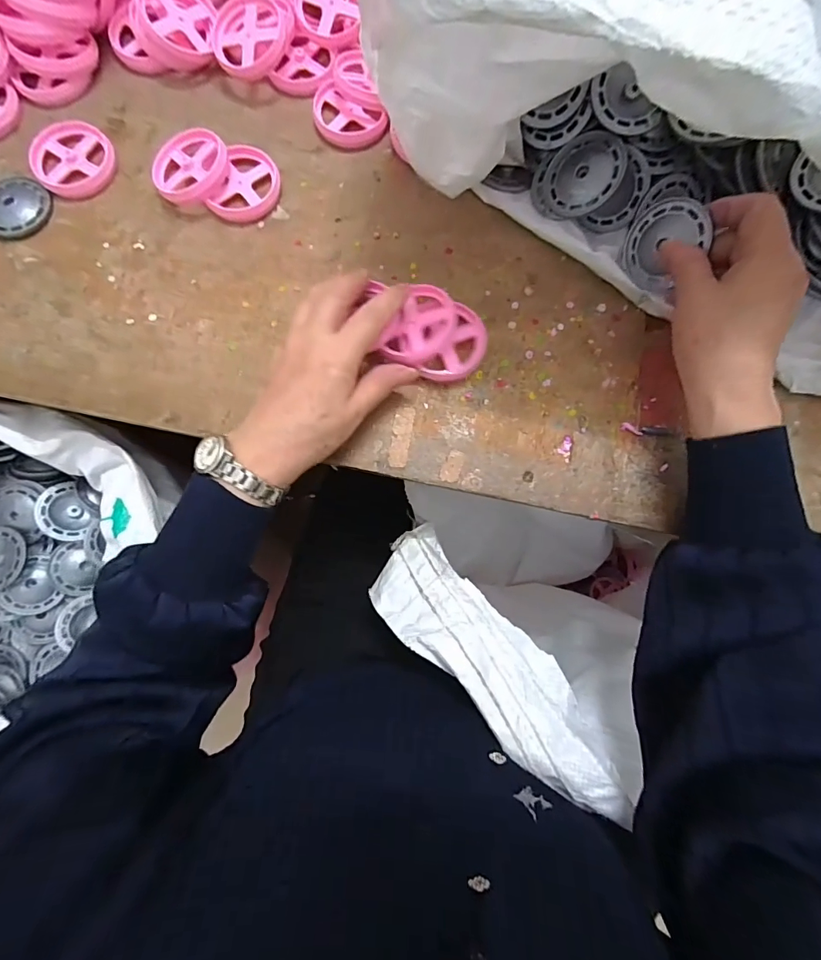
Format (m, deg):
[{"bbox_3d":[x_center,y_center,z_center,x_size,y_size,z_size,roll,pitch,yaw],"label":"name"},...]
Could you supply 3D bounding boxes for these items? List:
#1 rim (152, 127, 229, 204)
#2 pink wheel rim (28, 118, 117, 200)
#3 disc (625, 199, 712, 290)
[{"bbox_3d":[-0.182,-0.257,0.360,0.062,0.011,0.062,26,91,10],"label":"rim"},{"bbox_3d":[-0.282,-0.270,0.365,0.064,0.006,0.067,-5,81,-1],"label":"pink wheel rim"},{"bbox_3d":[0.183,-0.173,0.318,0.004,0.056,0.052,-24,72,-35],"label":"disc"}]

